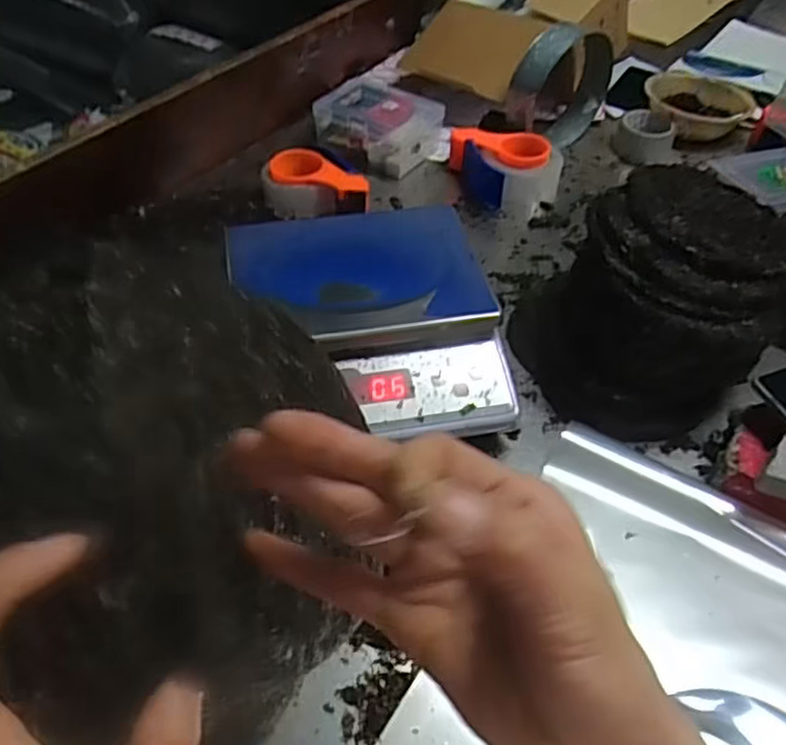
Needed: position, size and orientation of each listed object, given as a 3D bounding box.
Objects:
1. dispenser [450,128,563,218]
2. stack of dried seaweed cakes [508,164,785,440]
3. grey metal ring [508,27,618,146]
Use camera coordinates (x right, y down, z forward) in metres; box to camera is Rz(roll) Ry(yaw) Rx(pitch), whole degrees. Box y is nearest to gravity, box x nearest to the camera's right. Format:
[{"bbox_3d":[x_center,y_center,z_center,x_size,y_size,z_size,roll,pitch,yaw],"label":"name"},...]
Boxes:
[{"bbox_3d":[0.169,-0.305,1.061,0.167,0.065,0.126,7,48,4],"label":"dispenser"},{"bbox_3d":[0.285,-0.094,0.793,0.264,0.175,0.297,22,50,17],"label":"stack of dried seaweed cakes"},{"bbox_3d":[0.269,-0.456,1.130,0.204,0.180,0.066,-33,57,-28],"label":"grey metal ring"}]

